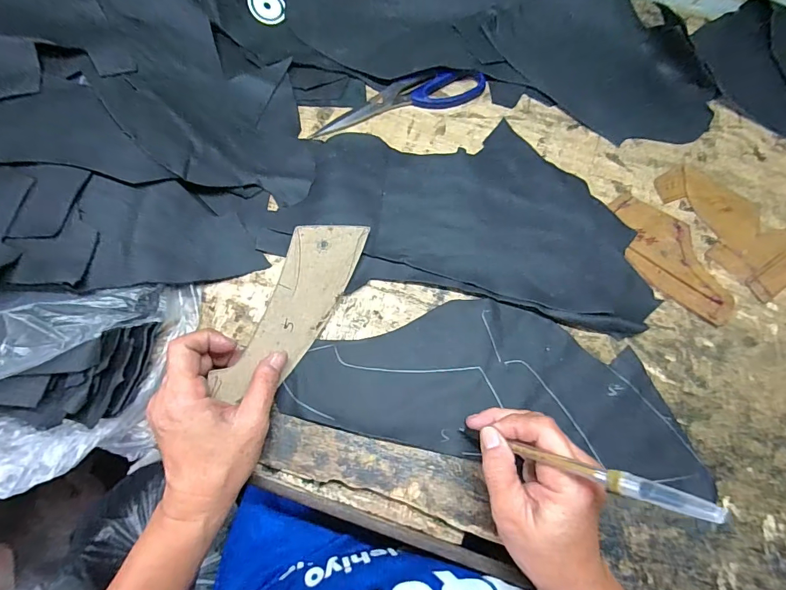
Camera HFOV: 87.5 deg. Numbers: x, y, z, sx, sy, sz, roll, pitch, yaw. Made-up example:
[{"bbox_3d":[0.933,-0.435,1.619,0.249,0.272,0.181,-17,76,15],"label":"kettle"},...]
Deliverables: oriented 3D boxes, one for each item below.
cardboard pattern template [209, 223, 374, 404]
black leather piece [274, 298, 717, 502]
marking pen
[{"bbox_3d":[-0.072,0.008,0.314,0.005,0.060,0.156,13,74,47],"label":"cardboard pattern template"},{"bbox_3d":[0.078,0.064,0.323,0.307,0.007,0.117,10,68,2],"label":"black leather piece"},{"bbox_3d":[0.094,0.097,0.239,0.008,0.163,0.010,32,70,-25],"label":"marking pen"}]

